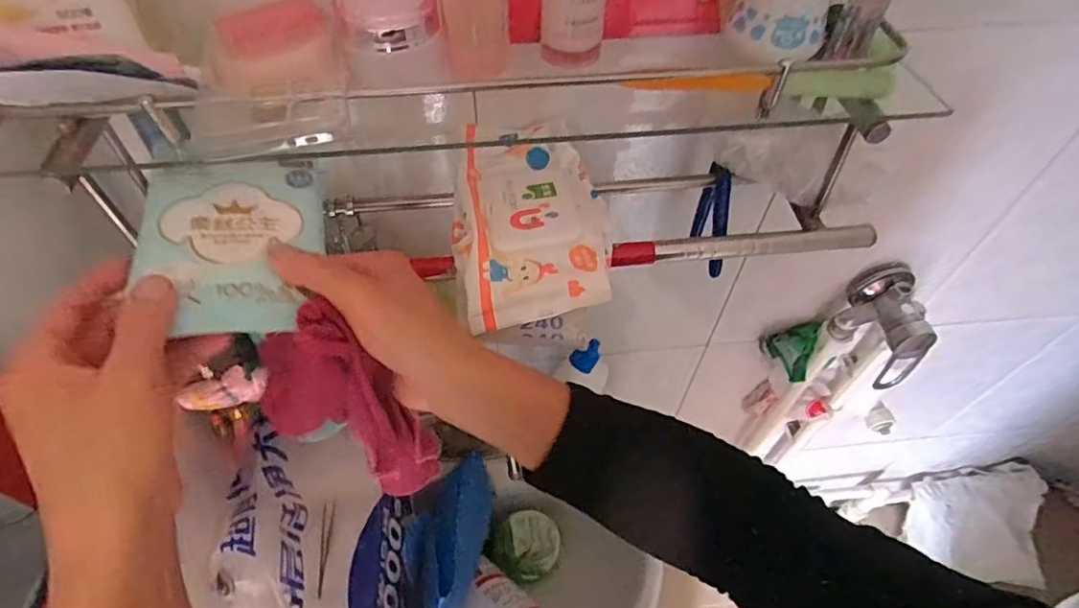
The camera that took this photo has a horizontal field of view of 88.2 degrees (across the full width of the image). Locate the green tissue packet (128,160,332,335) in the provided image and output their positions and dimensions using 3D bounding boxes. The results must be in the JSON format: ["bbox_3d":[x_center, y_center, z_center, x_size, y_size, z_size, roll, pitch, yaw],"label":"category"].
[{"bbox_3d":[-0.182,-0.038,0.335,0.096,0.024,0.135,-13,53,-12],"label":"green tissue packet"}]

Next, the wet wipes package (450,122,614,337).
[{"bbox_3d":[-0.012,-0.070,0.421,0.105,0.032,0.183,-7,52,-8],"label":"wet wipes package"}]

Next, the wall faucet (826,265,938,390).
[{"bbox_3d":[0.440,0.023,0.710,0.086,0.109,0.116,-35,61,-26],"label":"wall faucet"}]

